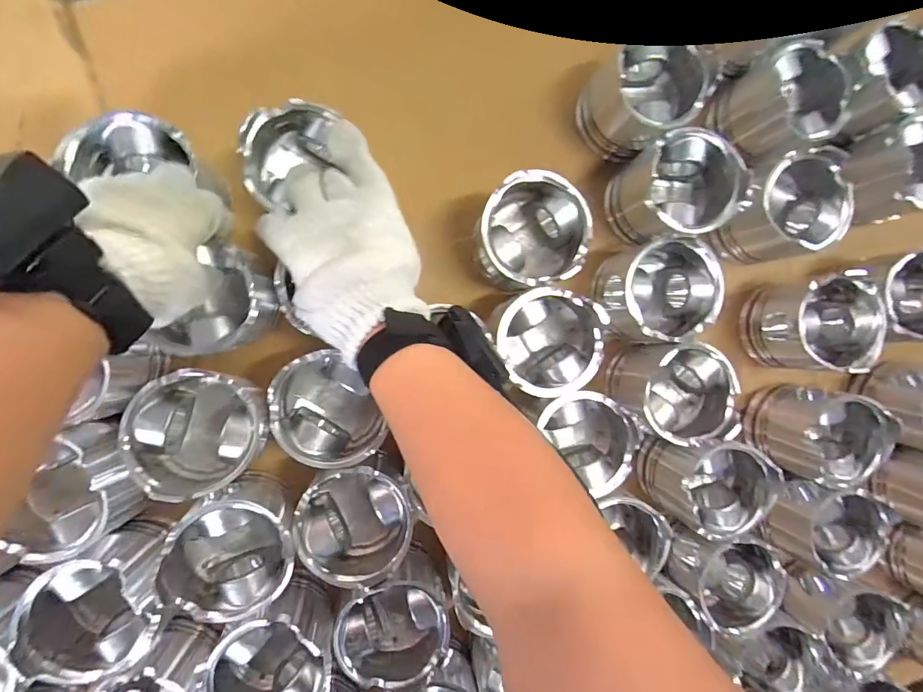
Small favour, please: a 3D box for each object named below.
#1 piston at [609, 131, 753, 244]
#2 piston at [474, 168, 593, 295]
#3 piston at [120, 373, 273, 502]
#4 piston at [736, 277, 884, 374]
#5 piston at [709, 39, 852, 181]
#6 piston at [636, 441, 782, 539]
[{"bbox_3d":[0.201,-0.146,0.417,0.090,0.081,0.089,0,92,-9],"label":"piston"},{"bbox_3d":[0.057,-0.096,0.393,0.097,0.085,0.090,-10,94,-9],"label":"piston"},{"bbox_3d":[-0.199,0.066,0.344,0.093,0.065,0.089,0,92,-9],"label":"piston"},{"bbox_3d":[0.351,-0.020,0.449,0.095,0.078,0.085,3,92,-10],"label":"piston"},{"bbox_3d":[0.316,-0.238,0.438,0.092,0.069,0.095,-37,98,-6],"label":"piston"},{"bbox_3d":[0.238,0.133,0.433,0.100,0.075,0.090,3,92,-10],"label":"piston"}]

